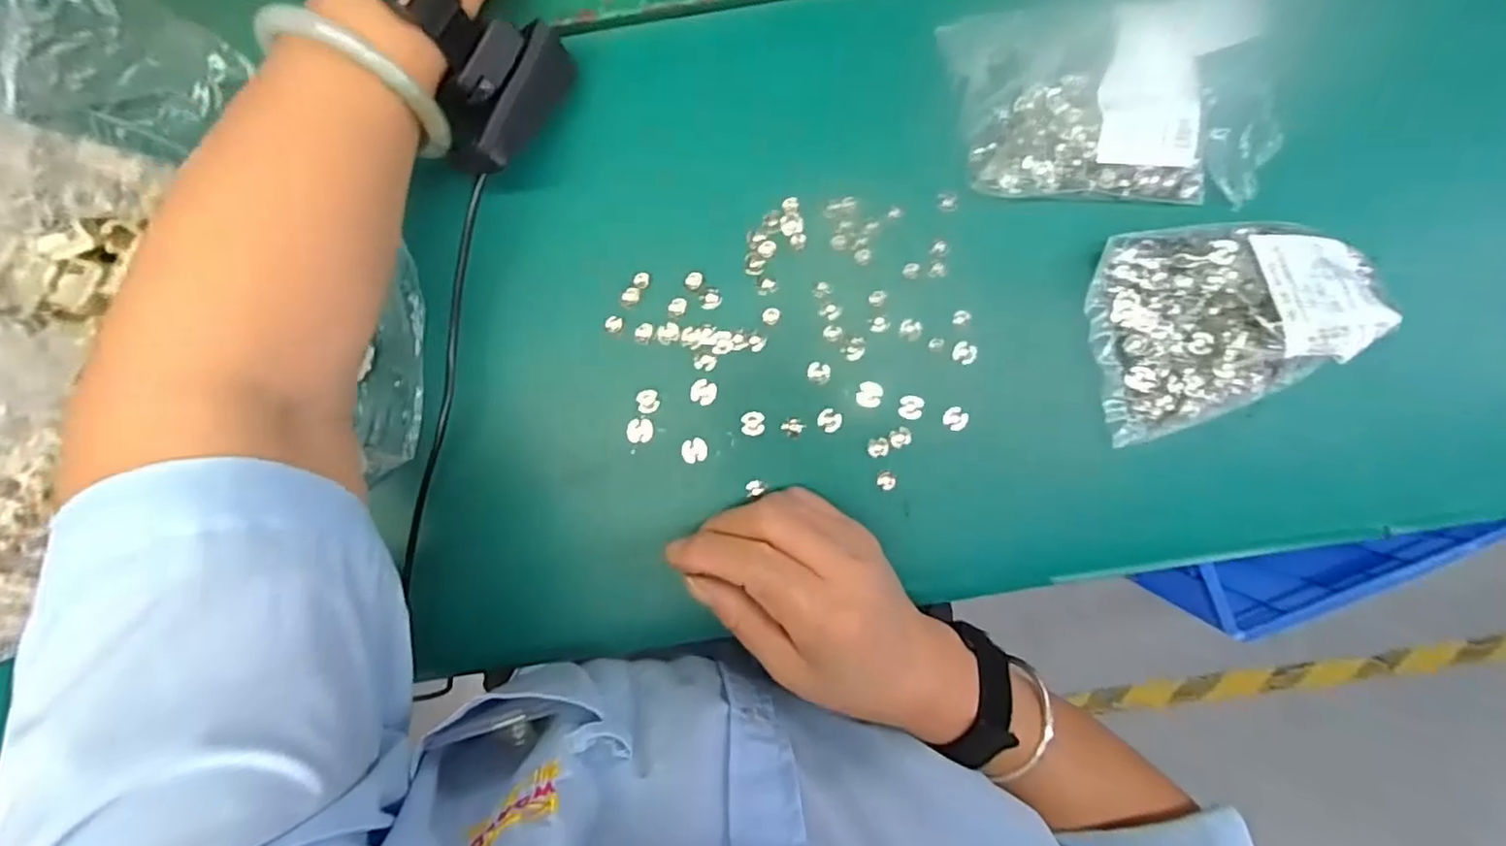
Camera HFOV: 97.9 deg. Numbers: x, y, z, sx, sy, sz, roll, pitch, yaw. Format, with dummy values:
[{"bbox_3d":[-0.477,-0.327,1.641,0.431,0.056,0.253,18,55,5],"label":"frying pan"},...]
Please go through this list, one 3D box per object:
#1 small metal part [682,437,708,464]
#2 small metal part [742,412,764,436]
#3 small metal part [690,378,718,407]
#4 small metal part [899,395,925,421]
[{"bbox_3d":[-0.029,0.014,0.322,0.013,0.004,0.012,0,93,0],"label":"small metal part"},{"bbox_3d":[0.000,0.001,0.322,0.011,0.004,0.012,2,93,0],"label":"small metal part"},{"bbox_3d":[-0.024,-0.015,0.321,0.012,0.004,0.012,0,93,0],"label":"small metal part"},{"bbox_3d":[0.078,-0.007,0.321,0.012,0.004,0.012,0,93,0],"label":"small metal part"}]

